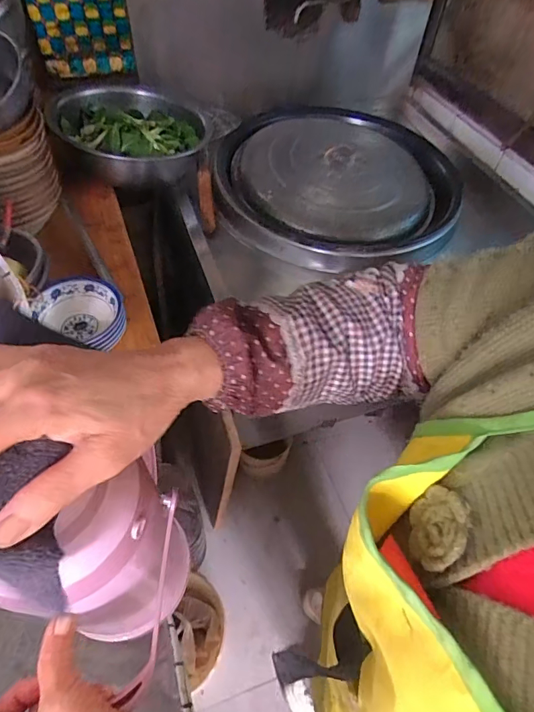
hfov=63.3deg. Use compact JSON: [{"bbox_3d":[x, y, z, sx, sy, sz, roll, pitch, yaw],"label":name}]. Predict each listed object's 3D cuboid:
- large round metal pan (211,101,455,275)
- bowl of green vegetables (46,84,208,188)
[{"bbox_3d":[0.216,-0.513,1.185,0.712,0.076,0.629,-33,61,-26],"label":"large round metal pan"},{"bbox_3d":[-0.343,-0.534,1.082,0.365,0.137,0.355,-1,52,-5],"label":"bowl of green vegetables"}]

